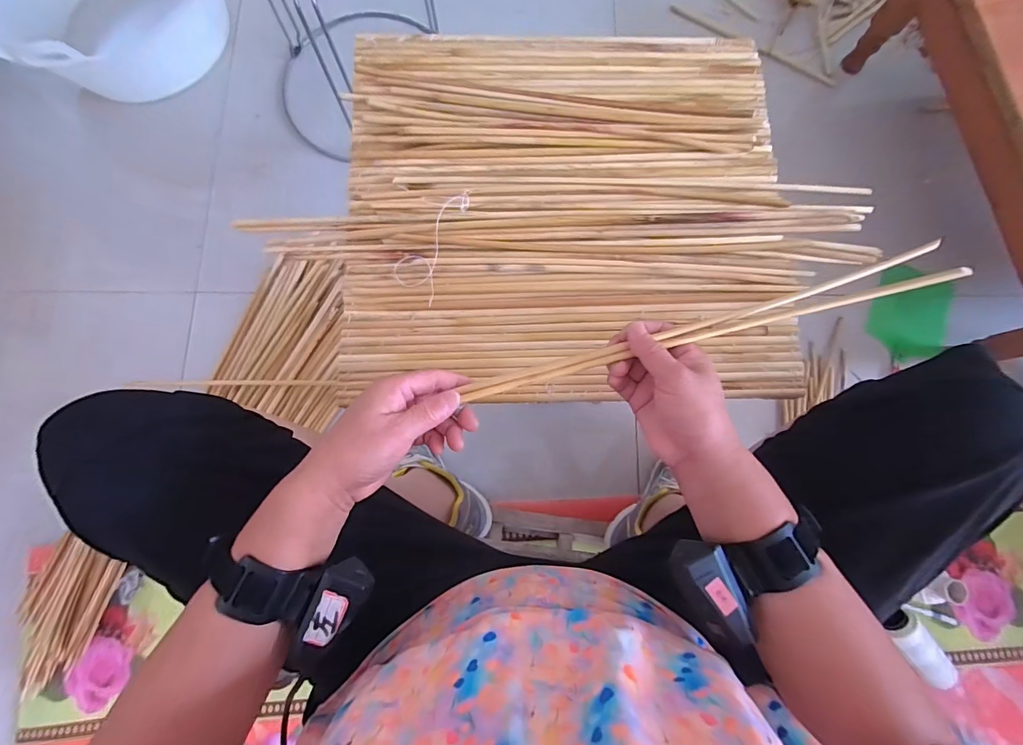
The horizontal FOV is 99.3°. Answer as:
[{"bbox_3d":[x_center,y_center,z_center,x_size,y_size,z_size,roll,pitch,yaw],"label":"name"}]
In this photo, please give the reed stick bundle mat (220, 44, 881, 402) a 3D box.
[{"bbox_3d":[0.077,-0.189,0.477,0.550,0.031,0.431,-1,79,-1],"label":"reed stick bundle mat"}]

